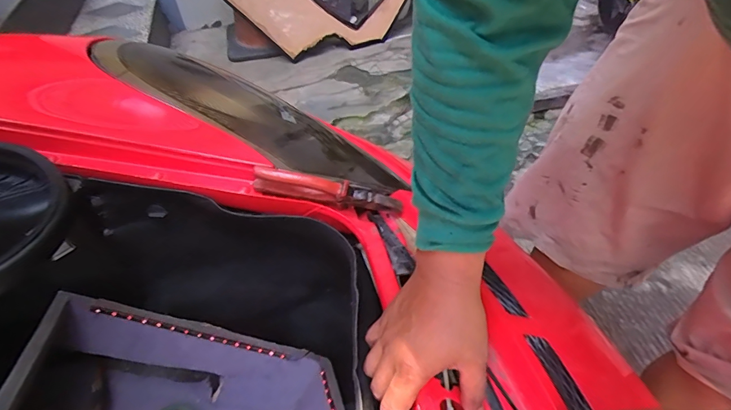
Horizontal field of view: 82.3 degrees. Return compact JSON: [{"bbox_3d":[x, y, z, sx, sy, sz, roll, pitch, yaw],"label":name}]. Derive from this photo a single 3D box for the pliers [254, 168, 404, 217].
[{"bbox_3d":[-0.050,-0.016,0.571,0.200,0.046,0.019,11,45,-8],"label":"pliers"}]

